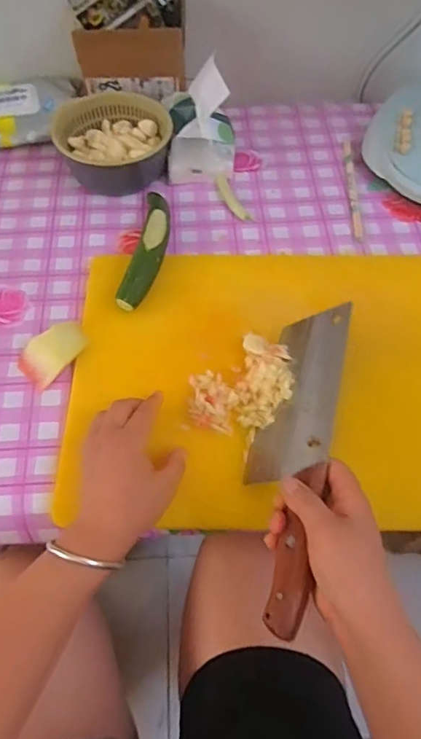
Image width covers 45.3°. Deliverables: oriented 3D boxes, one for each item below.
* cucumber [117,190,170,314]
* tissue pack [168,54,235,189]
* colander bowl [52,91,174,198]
[{"bbox_3d":[-0.075,-0.156,0.628,0.046,0.045,0.206,6,59,4],"label":"cucumber"},{"bbox_3d":[-0.013,-0.335,0.688,0.089,0.130,0.102,0,59,0],"label":"tissue pack"},{"bbox_3d":[-0.132,-0.316,0.710,0.153,0.072,0.129,-8,59,-5],"label":"colander bowl"}]

